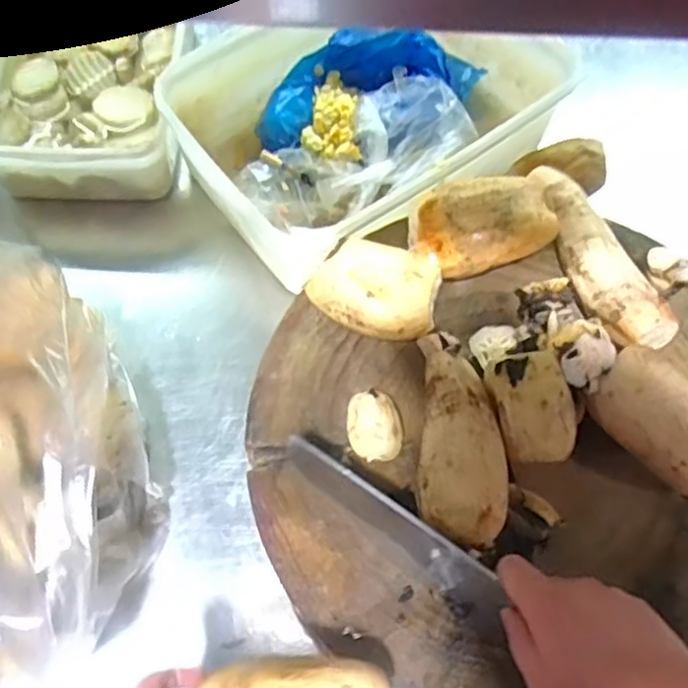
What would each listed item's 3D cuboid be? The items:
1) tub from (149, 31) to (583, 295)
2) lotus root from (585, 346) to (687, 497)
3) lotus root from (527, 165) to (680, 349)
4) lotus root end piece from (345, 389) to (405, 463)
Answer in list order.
[{"bbox_3d":[0.018,-0.232,0.772,0.370,0.135,0.295,-26,68,-13],"label":"tub"},{"bbox_3d":[0.250,0.067,0.559,0.063,0.067,0.114,-38,71,-17],"label":"lotus root"},{"bbox_3d":[0.224,-0.081,0.621,0.050,0.040,0.195,-18,66,-9],"label":"lotus root"},{"bbox_3d":[0.024,0.069,0.568,0.044,0.042,0.054,0,65,-1],"label":"lotus root end piece"}]

